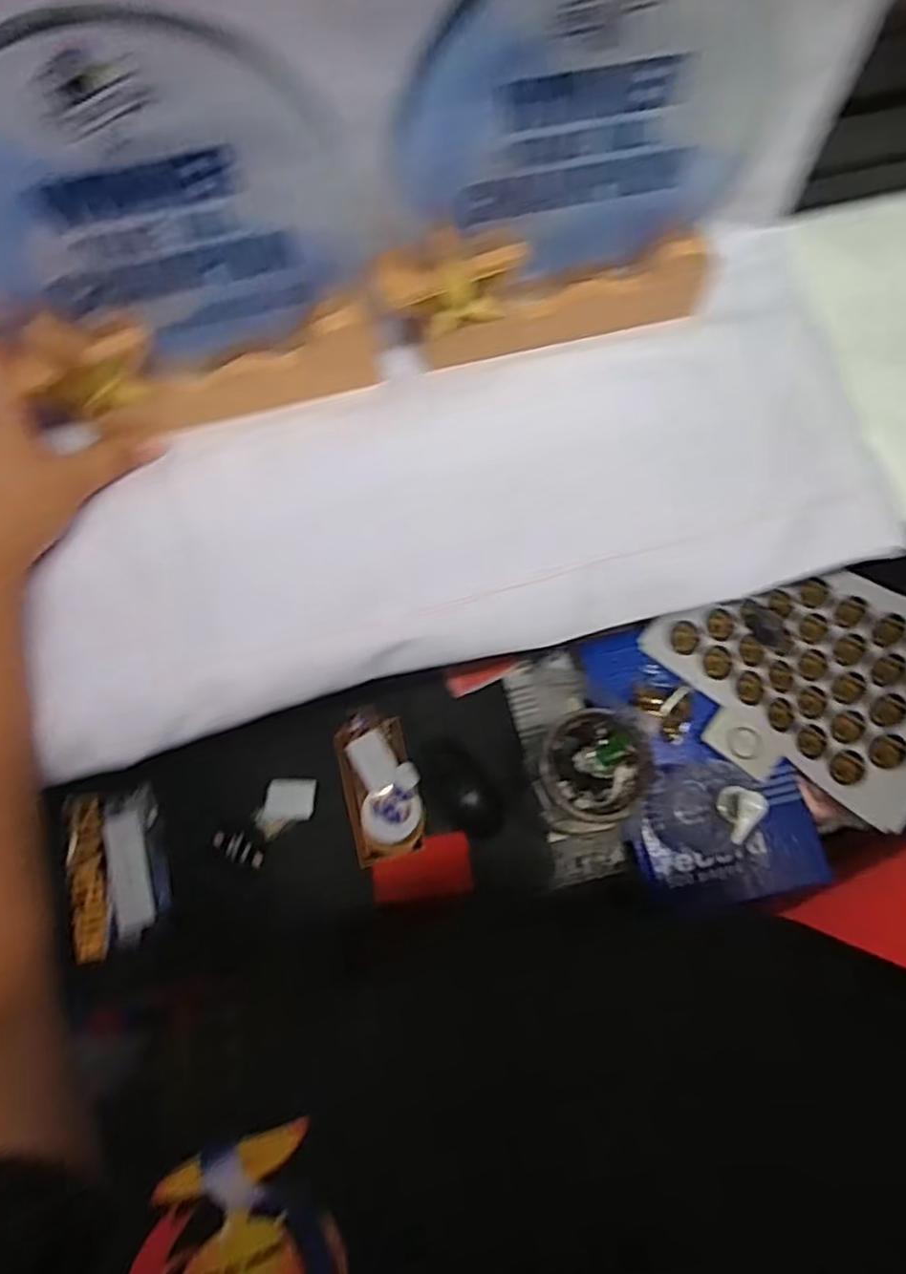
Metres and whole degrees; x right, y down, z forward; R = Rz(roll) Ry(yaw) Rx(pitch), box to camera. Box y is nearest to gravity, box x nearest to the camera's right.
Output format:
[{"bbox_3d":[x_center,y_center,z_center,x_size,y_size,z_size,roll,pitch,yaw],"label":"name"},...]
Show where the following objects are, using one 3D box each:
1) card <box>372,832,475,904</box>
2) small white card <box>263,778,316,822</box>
[{"bbox_3d":[-0.031,0.236,0.730,0.100,0.005,0.059,-11,60,2],"label":"card"},{"bbox_3d":[-0.172,0.173,0.758,0.053,0.004,0.044,-1,64,1],"label":"small white card"}]

